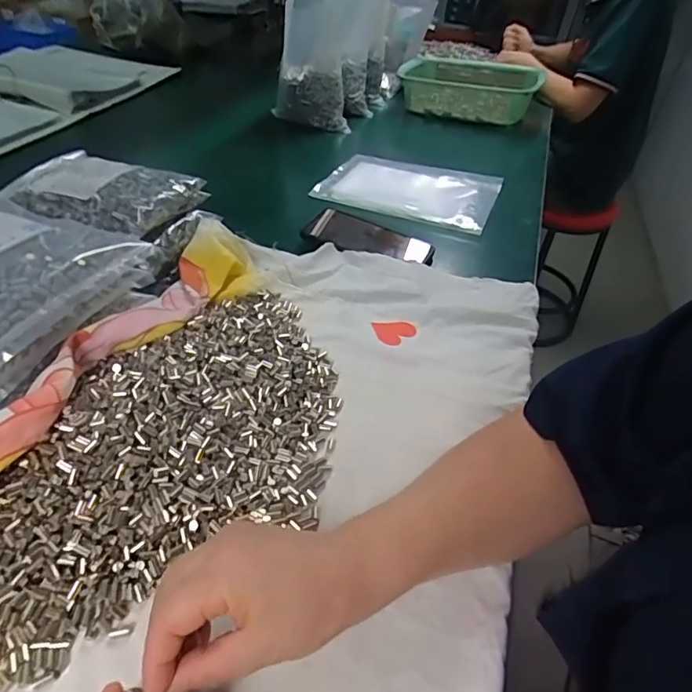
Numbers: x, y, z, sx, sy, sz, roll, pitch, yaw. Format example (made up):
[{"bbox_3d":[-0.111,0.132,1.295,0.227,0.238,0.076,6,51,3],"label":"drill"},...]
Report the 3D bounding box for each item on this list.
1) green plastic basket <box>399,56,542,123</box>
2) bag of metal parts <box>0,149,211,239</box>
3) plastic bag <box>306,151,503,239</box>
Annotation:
[{"bbox_3d":[0.281,-0.577,1.111,0.284,0.085,0.219,22,44,17],"label":"green plastic basket"},{"bbox_3d":[-0.267,-0.165,0.540,0.176,0.038,0.139,15,42,9],"label":"bag of metal parts"},{"bbox_3d":[0.100,-0.254,0.790,0.263,0.015,0.187,18,42,14],"label":"plastic bag"}]

